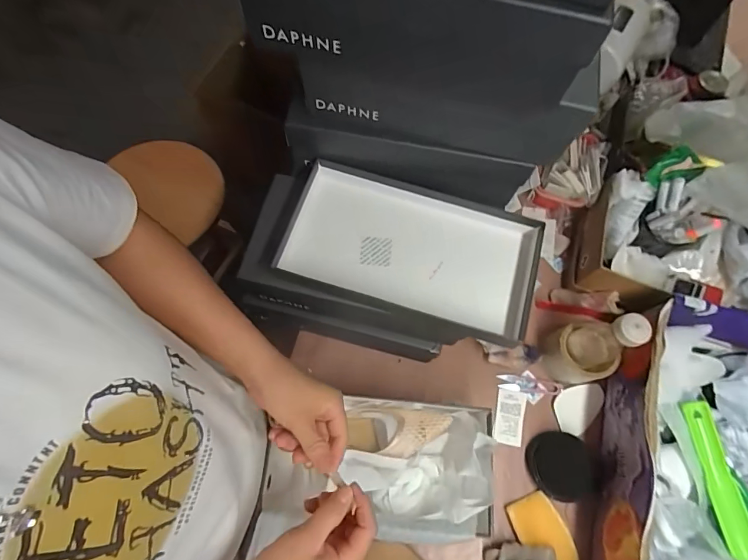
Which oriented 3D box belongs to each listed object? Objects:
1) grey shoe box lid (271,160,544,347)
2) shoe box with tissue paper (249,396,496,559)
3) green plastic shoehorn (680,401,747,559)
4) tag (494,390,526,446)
[{"bbox_3d":[0.042,-0.036,0.525,0.321,0.043,0.167,16,69,4],"label":"grey shoe box lid"},{"bbox_3d":[0.005,0.251,0.566,0.299,0.086,0.169,2,69,-1],"label":"shoe box with tissue paper"},{"bbox_3d":[0.461,0.263,0.556,0.036,0.021,0.189,-4,69,-4],"label":"green plastic shoehorn"},{"bbox_3d":[0.214,0.216,0.655,0.043,0.005,0.080,10,69,7],"label":"tag"}]

